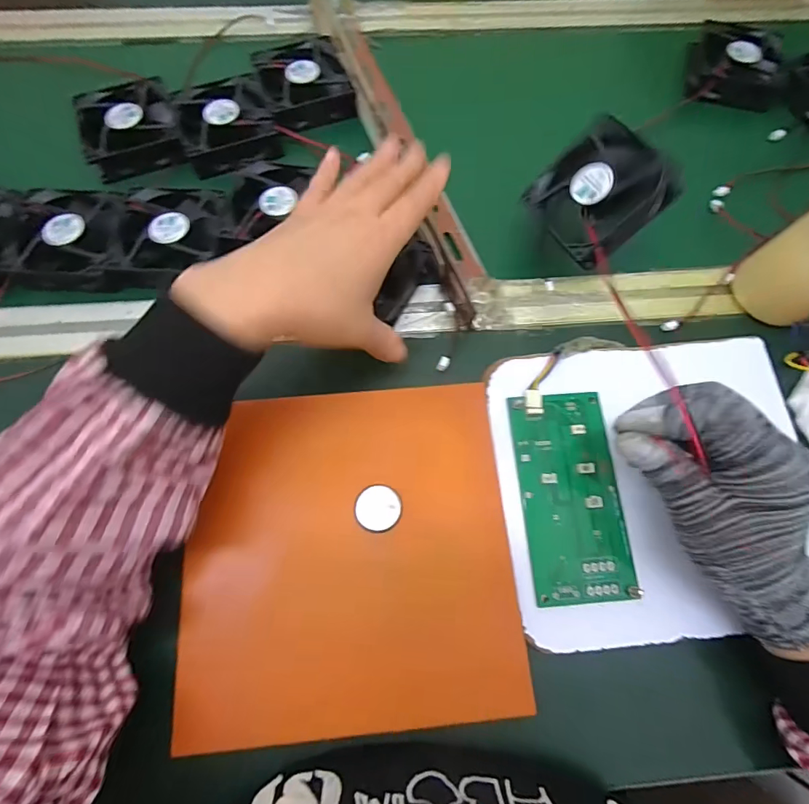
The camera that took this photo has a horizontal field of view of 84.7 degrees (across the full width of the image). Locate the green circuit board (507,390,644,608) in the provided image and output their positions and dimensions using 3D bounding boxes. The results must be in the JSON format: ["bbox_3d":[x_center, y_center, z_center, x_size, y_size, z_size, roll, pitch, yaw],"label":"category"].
[{"bbox_3d":[0.109,0.059,0.291,0.063,0.011,0.133,-4,71,-3],"label":"green circuit board"}]

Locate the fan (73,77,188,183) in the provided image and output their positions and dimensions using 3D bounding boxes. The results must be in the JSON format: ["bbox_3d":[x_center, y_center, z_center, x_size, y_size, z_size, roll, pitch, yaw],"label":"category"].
[{"bbox_3d":[-0.241,-0.239,0.394,0.078,0.028,0.094,-20,69,-7],"label":"fan"}]

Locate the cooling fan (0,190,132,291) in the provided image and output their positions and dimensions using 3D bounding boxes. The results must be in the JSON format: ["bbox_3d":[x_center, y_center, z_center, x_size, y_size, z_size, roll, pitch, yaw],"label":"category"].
[{"bbox_3d":[-0.265,-0.133,0.357,0.093,0.023,0.087,-4,68,-1],"label":"cooling fan"}]

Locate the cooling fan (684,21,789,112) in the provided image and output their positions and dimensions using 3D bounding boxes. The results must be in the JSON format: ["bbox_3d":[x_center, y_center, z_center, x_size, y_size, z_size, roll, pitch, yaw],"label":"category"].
[{"bbox_3d":[0.326,-0.332,0.438,0.088,0.028,0.081,0,68,1],"label":"cooling fan"}]

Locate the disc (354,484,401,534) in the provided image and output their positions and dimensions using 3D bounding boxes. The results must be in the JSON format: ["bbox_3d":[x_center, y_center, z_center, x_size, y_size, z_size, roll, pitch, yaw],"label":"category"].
[{"bbox_3d":[-0.017,0.068,0.283,0.029,0.004,0.029,0,68,1],"label":"disc"}]

